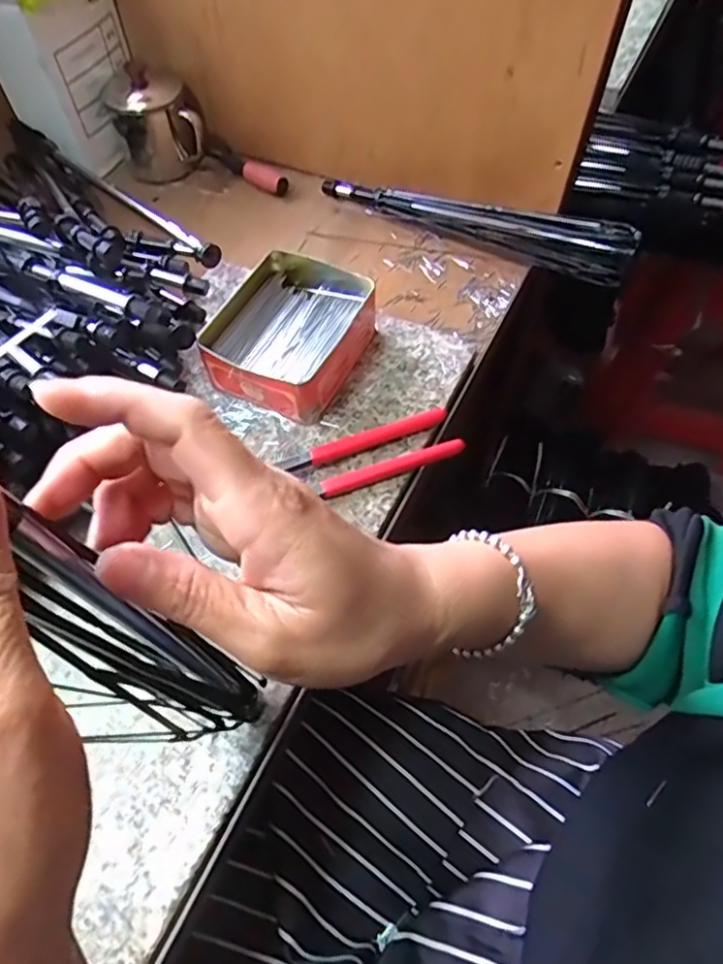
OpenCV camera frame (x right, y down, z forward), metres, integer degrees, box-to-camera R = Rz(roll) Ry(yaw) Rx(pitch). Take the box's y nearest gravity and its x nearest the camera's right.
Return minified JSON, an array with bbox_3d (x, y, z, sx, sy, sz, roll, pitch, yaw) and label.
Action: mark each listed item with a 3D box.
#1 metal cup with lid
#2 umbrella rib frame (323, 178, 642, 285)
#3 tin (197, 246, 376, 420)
[{"bbox_3d":[-0.212,-0.372,0.620,0.089,0.094,0.084,-15,60,-8],"label":"metal cup with lid"},{"bbox_3d":[0.099,-0.253,0.559,0.301,0.071,0.030,32,64,18],"label":"umbrella rib frame"},{"bbox_3d":[-0.061,-0.118,0.465,0.114,0.048,0.126,21,62,13],"label":"tin"}]

